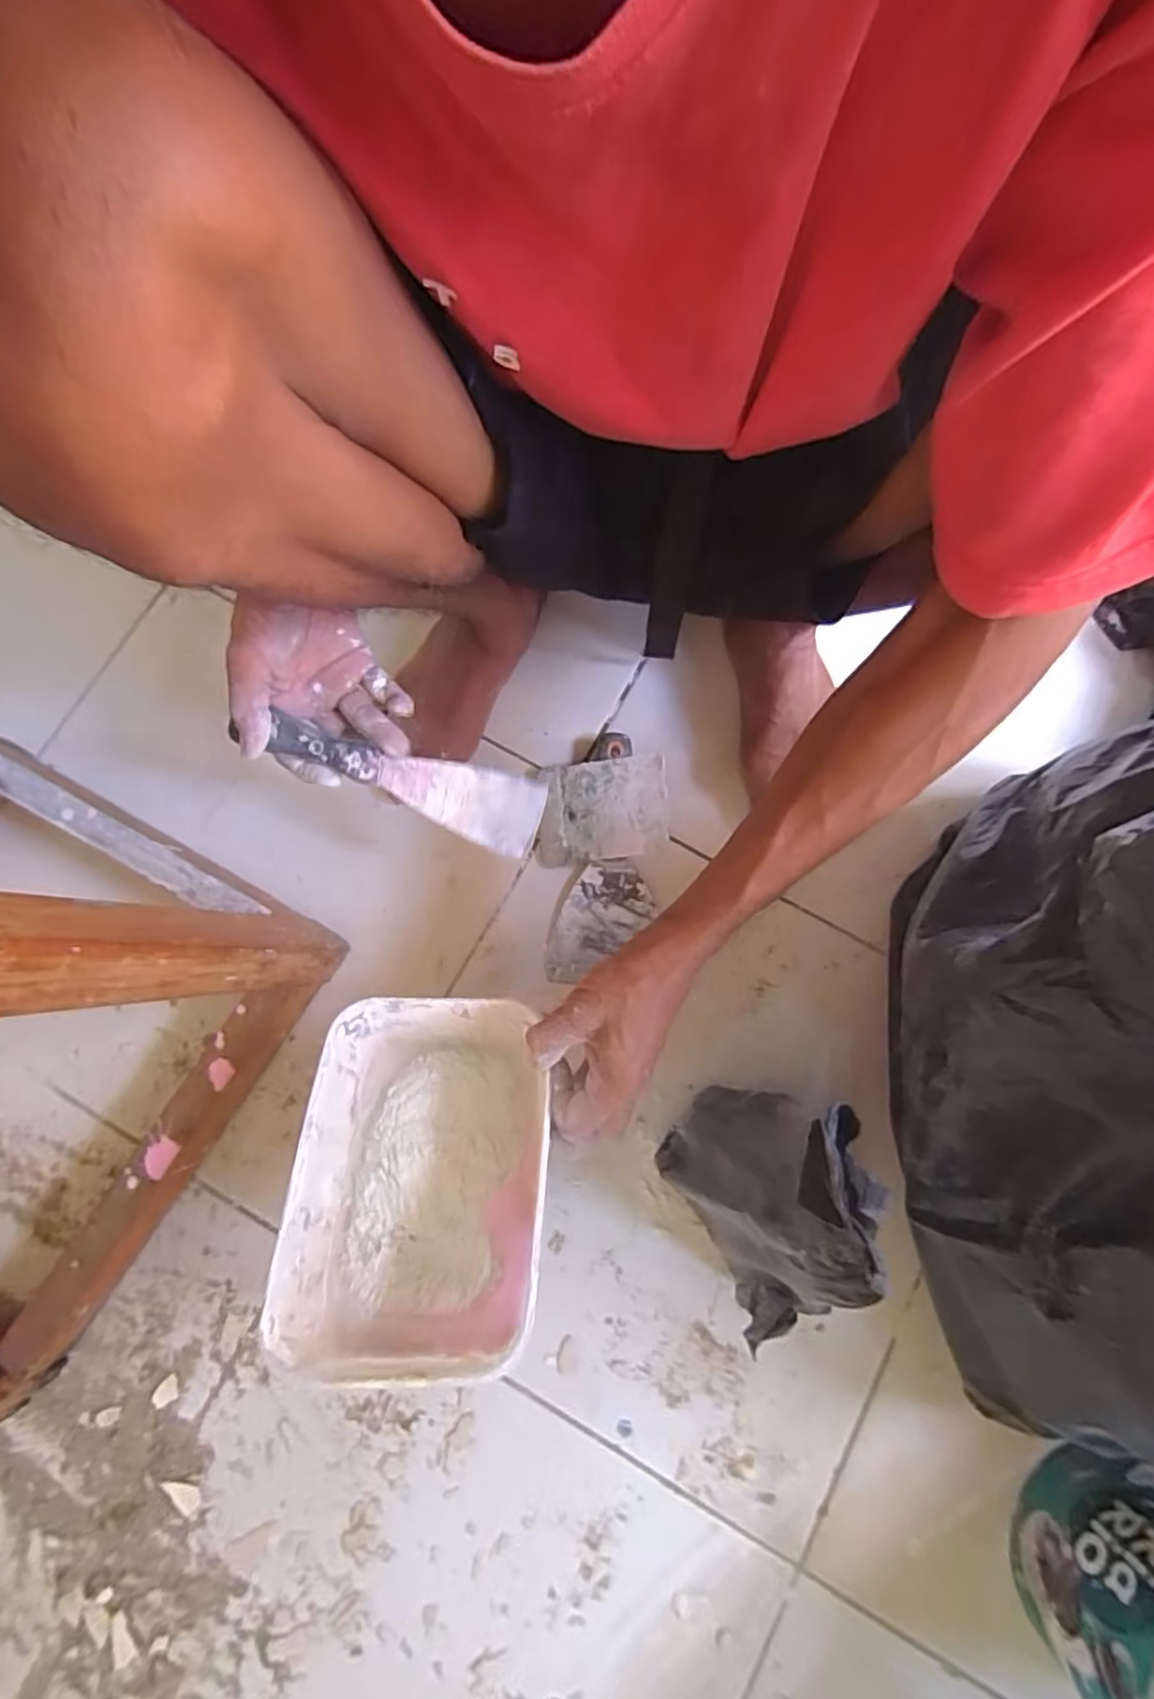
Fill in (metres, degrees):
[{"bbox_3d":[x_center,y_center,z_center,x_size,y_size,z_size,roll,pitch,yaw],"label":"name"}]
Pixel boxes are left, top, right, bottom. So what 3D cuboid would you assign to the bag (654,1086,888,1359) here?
[{"bbox_3d":[0.101,0.200,0.401,0.074,0.216,0.127,27,80,5],"label":"bag"}]

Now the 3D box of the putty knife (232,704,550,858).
[{"bbox_3d":[-0.108,-0.044,0.433,0.173,0.017,0.047,18,79,-4],"label":"putty knife"}]

